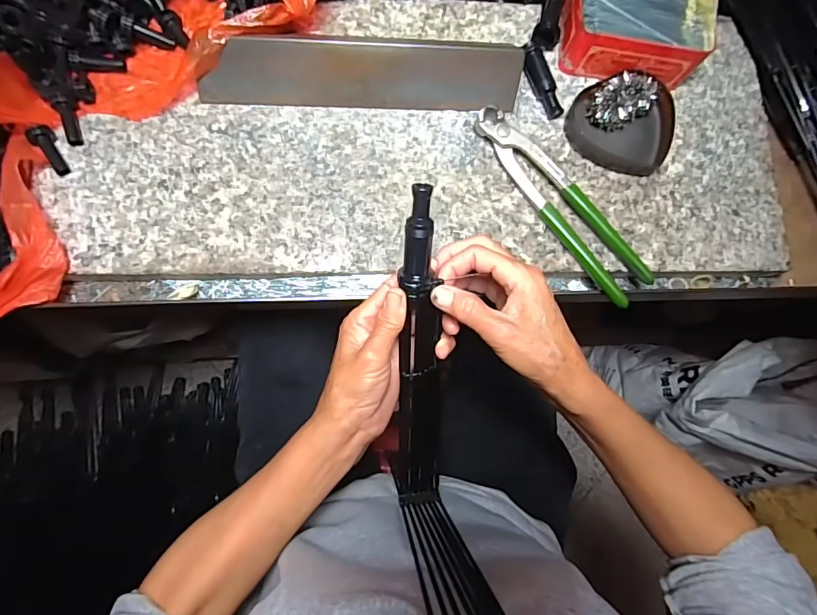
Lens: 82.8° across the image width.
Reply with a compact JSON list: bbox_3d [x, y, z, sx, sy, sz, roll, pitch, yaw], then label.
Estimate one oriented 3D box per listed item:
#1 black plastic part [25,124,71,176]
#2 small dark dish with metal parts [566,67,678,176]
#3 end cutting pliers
[{"bbox_3d":[-0.281,-0.123,0.363,0.017,0.011,0.040,-28,102,-8],"label":"black plastic part"},{"bbox_3d":[0.189,-0.167,0.412,0.089,0.019,0.084,1,81,-6],"label":"small dark dish with metal parts"},{"bbox_3d":[0.131,-0.092,0.398,0.042,0.017,0.198,-37,87,-10],"label":"end cutting pliers"}]

